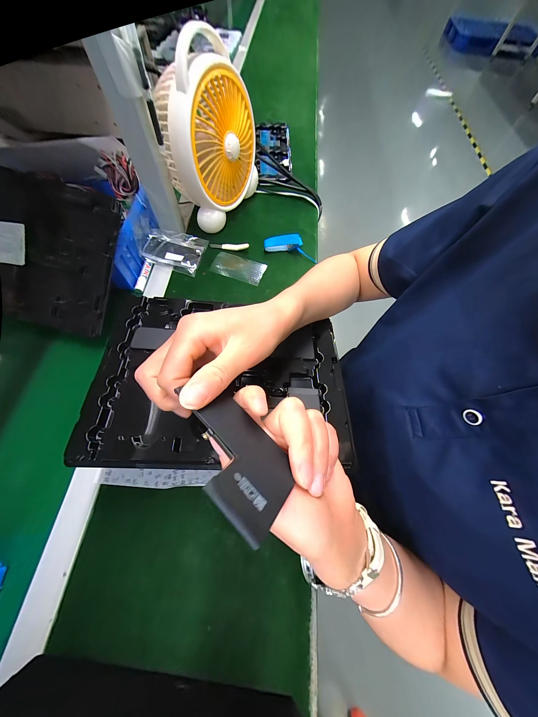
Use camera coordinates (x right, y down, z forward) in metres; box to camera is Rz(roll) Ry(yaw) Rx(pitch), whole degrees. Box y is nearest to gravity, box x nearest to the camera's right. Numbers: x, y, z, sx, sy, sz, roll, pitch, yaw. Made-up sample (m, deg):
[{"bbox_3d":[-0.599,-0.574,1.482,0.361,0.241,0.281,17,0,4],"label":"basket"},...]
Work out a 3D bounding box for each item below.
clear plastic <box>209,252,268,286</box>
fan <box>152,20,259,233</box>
[{"bbox_3d":[-0.066,-0.192,0.487,0.110,0.005,0.061,16,66,4],"label":"clear plastic"},{"bbox_3d":[-0.108,-0.416,0.445,0.102,0.245,0.217,20,66,6],"label":"fan"}]

